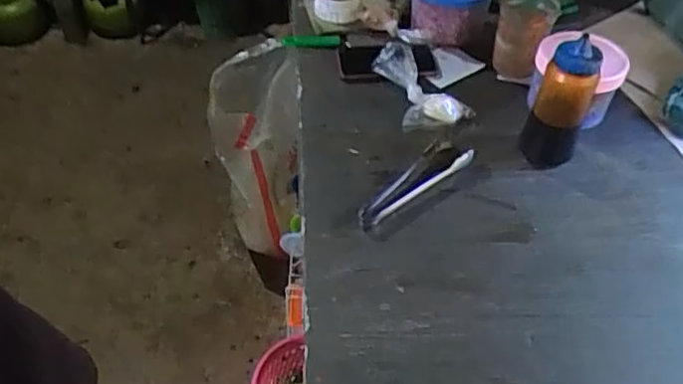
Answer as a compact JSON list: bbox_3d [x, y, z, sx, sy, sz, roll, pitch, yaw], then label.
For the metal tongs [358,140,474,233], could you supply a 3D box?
[{"bbox_3d":[0.101,-0.013,0.831,0.061,0.027,0.204,33,54,27],"label":"metal tongs"}]

